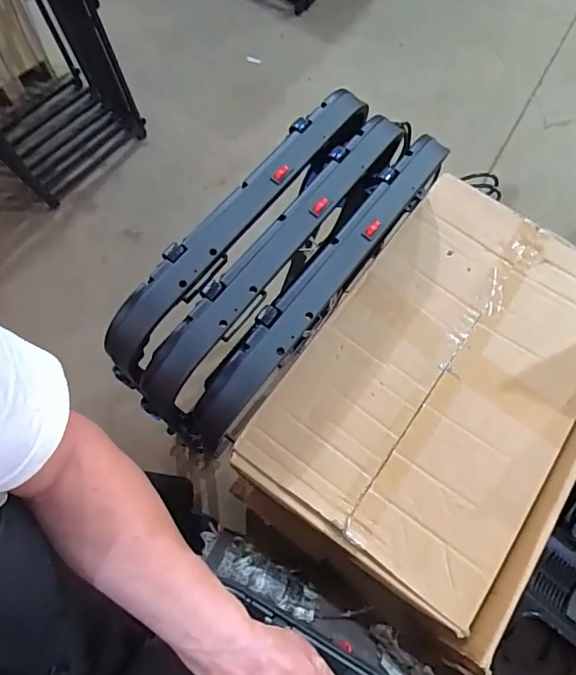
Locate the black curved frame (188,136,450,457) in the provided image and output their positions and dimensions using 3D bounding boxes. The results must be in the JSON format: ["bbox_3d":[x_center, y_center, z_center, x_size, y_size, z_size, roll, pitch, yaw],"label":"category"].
[{"bbox_3d":[0.047,-0.069,0.562,0.061,0.099,0.478,35,72,12],"label":"black curved frame"}]

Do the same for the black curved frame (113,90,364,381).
[{"bbox_3d":[-0.053,-0.143,0.589,0.064,0.083,0.452,37,72,12],"label":"black curved frame"}]

